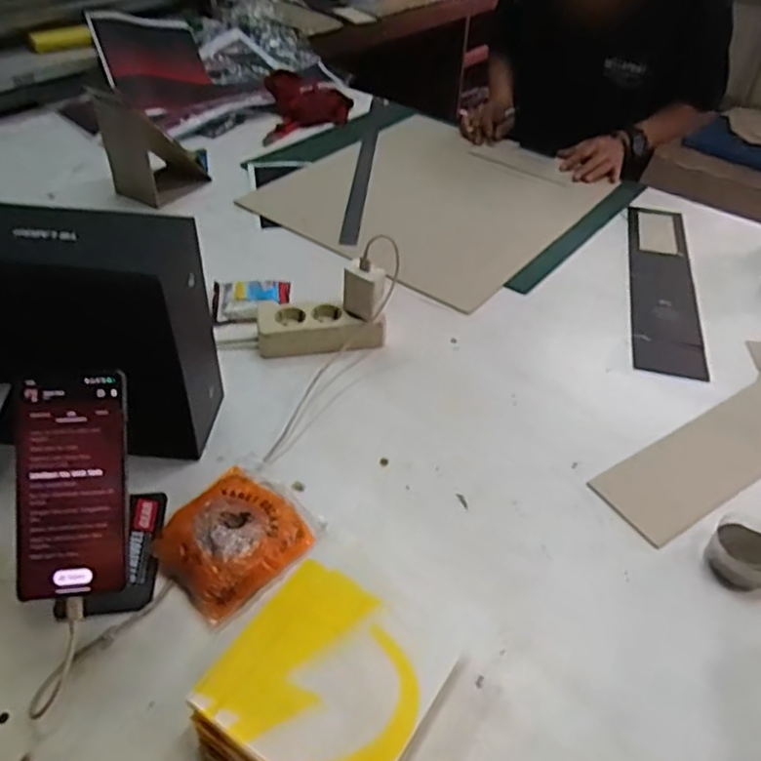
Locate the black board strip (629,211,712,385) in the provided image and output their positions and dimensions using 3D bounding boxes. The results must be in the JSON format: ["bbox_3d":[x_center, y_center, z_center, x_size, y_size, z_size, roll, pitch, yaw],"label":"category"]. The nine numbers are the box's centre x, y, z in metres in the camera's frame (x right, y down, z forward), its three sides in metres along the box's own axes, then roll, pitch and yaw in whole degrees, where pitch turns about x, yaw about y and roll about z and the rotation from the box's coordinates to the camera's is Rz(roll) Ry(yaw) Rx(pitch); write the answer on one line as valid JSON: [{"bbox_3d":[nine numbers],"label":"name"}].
[{"bbox_3d":[0.414,-0.148,0.934,0.090,0.005,0.427,13,44,9],"label":"black board strip"}]

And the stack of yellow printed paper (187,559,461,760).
[{"bbox_3d":[-0.037,0.222,0.457,0.141,0.066,0.156,26,46,23],"label":"stack of yellow printed paper"}]

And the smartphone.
[{"bbox_3d":[-0.224,0.075,0.466,0.074,0.016,0.161,0,87,-14],"label":"smartphone"}]

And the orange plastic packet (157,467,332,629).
[{"bbox_3d":[-0.130,0.136,0.574,0.112,0.034,0.130,32,50,28],"label":"orange plastic packet"}]

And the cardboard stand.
[{"bbox_3d":[-0.370,-0.386,1.022,0.106,0.158,0.130,23,47,20],"label":"cardboard stand"}]

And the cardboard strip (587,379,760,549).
[{"bbox_3d":[0.404,0.061,0.705,0.398,0.004,0.091,-23,48,-25],"label":"cardboard strip"}]

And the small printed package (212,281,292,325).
[{"bbox_3d":[-0.169,-0.107,0.837,0.101,0.014,0.074,-5,46,-11],"label":"small printed package"}]

